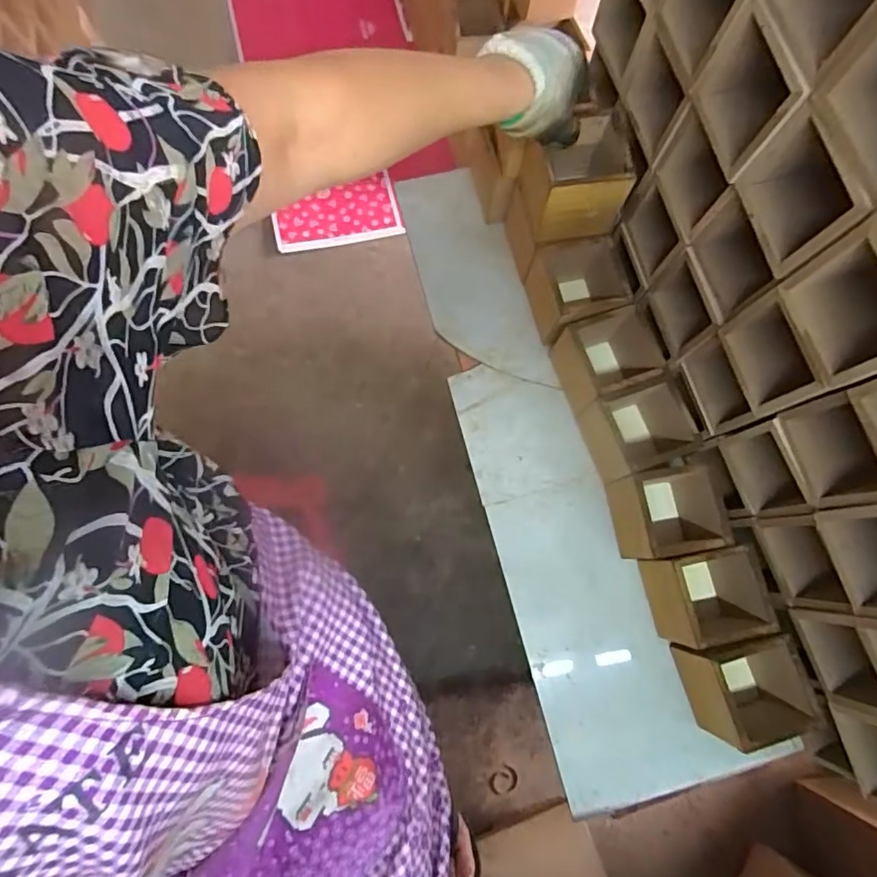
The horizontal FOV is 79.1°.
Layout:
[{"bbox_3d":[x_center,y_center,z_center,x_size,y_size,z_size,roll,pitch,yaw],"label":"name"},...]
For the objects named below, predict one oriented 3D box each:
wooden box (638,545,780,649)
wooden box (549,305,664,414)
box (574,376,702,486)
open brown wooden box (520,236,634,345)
[{"bbox_3d":[0.288,0.168,0.585,0.101,0.109,0.090,-13,80,-3],"label":"wooden box"},{"bbox_3d":[0.201,-0.099,0.635,0.095,0.088,0.095,-23,81,-5],"label":"wooden box"},{"bbox_3d":[0.230,-0.012,0.616,0.115,0.089,0.088,-21,81,-4],"label":"box"},{"bbox_3d":[0.169,-0.181,0.644,0.109,0.076,0.102,-14,80,-3],"label":"open brown wooden box"}]

